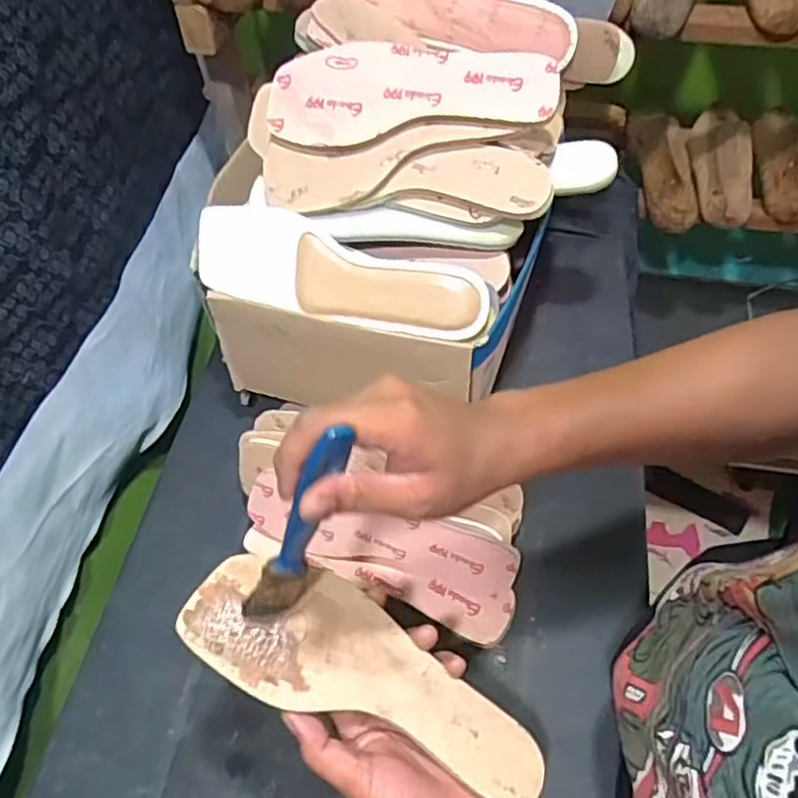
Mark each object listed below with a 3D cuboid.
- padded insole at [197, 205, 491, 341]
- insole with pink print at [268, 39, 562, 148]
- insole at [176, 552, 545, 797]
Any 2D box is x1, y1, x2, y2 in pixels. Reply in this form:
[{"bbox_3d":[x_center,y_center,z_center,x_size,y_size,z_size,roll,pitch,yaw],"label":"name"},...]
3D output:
[{"bbox_3d":[-0.049,-0.106,0.575,0.247,0.013,0.076,13,96,4],"label":"padded insole"},{"bbox_3d":[0.010,-0.250,0.561,0.233,0.008,0.087,8,94,5],"label":"insole with pink print"},{"bbox_3d":[-0.016,0.172,0.425,0.238,0.009,0.079,28,60,-2],"label":"insole"}]

